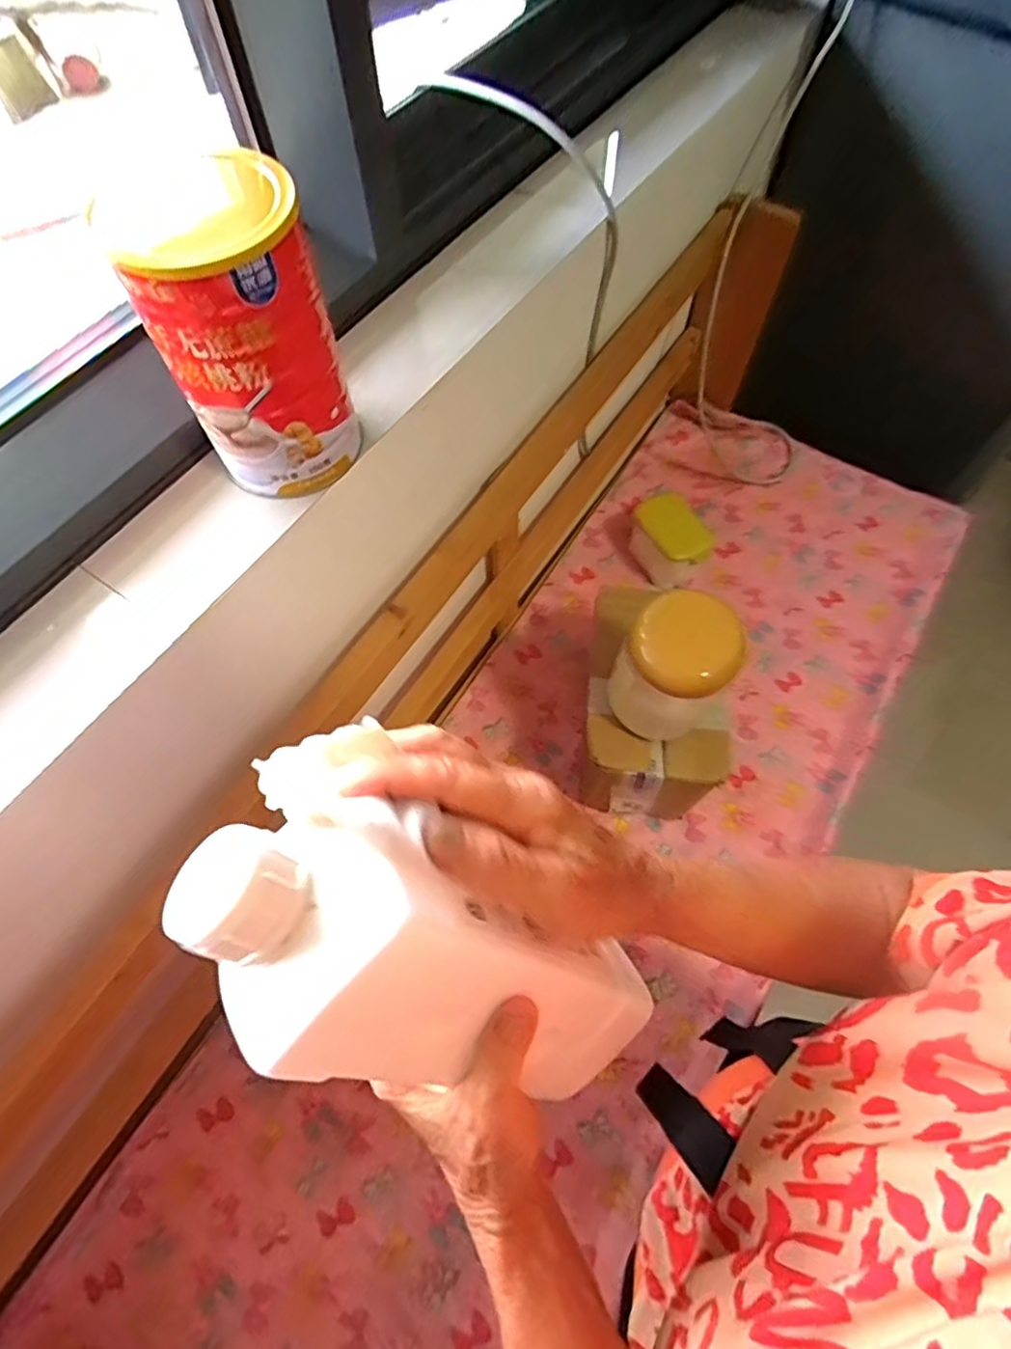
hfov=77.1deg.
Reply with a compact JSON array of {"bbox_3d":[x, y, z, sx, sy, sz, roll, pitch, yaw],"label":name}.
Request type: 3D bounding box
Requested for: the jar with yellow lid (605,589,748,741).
[{"bbox_3d":[0.153,0.001,0.592,0.100,0.152,0.082,21,67,10],"label":"jar with yellow lid"}]

